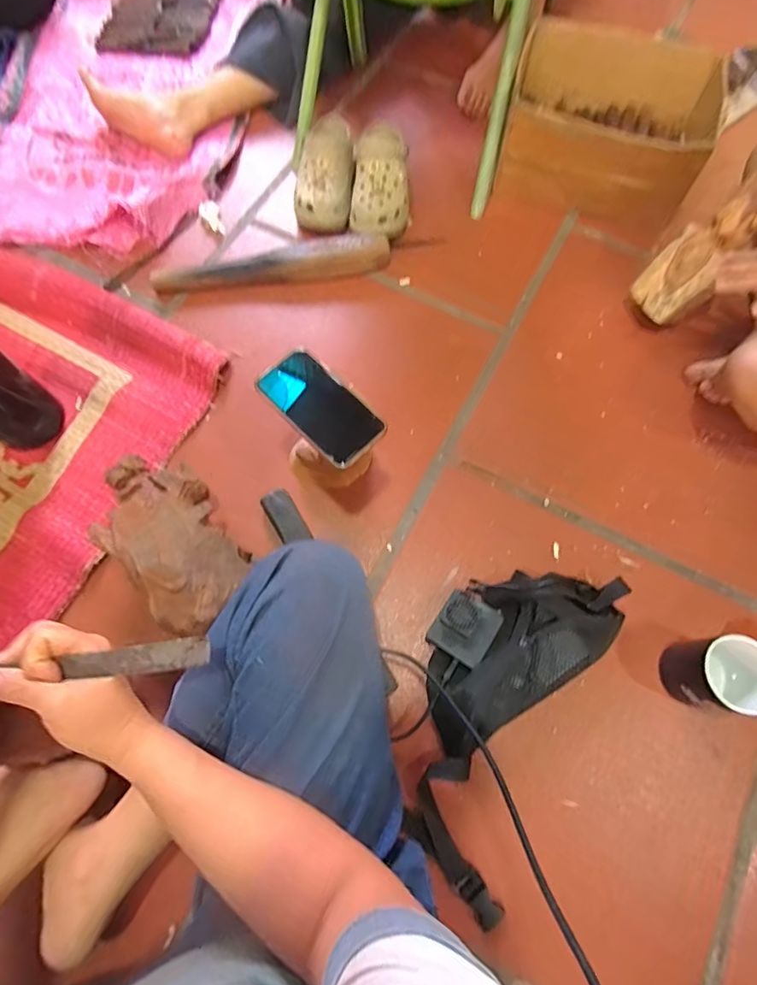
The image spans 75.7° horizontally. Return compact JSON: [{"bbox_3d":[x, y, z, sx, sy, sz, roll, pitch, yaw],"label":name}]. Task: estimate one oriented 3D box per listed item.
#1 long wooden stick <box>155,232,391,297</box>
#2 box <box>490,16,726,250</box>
[{"bbox_3d":[-0.177,-0.374,0.809,0.393,0.042,0.062,-11,73,-5],"label":"long wooden stick"},{"bbox_3d":[0.384,-0.624,0.842,0.329,0.140,0.259,20,71,7],"label":"box"}]

